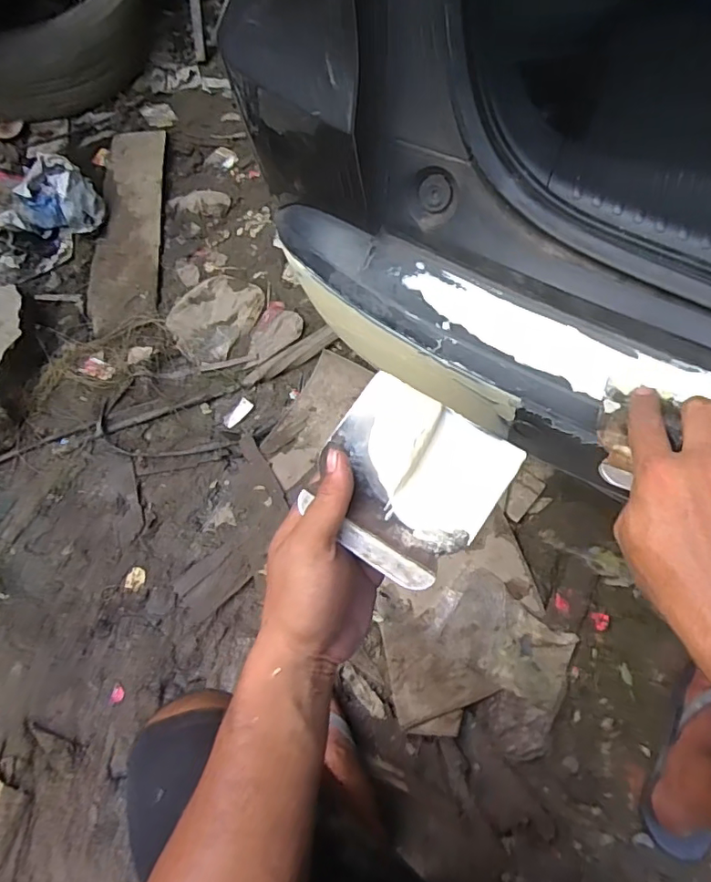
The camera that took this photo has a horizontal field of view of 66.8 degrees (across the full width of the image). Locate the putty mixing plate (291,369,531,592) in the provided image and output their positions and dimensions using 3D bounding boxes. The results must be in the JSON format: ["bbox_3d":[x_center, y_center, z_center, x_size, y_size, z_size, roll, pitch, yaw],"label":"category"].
[{"bbox_3d":[0.032,0.022,0.351,0.113,0.016,0.117,31,69,18],"label":"putty mixing plate"}]

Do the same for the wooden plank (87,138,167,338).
[{"bbox_3d":[-0.576,-0.567,1.382,0.152,0.026,0.701,-8,63,0],"label":"wooden plank"}]

